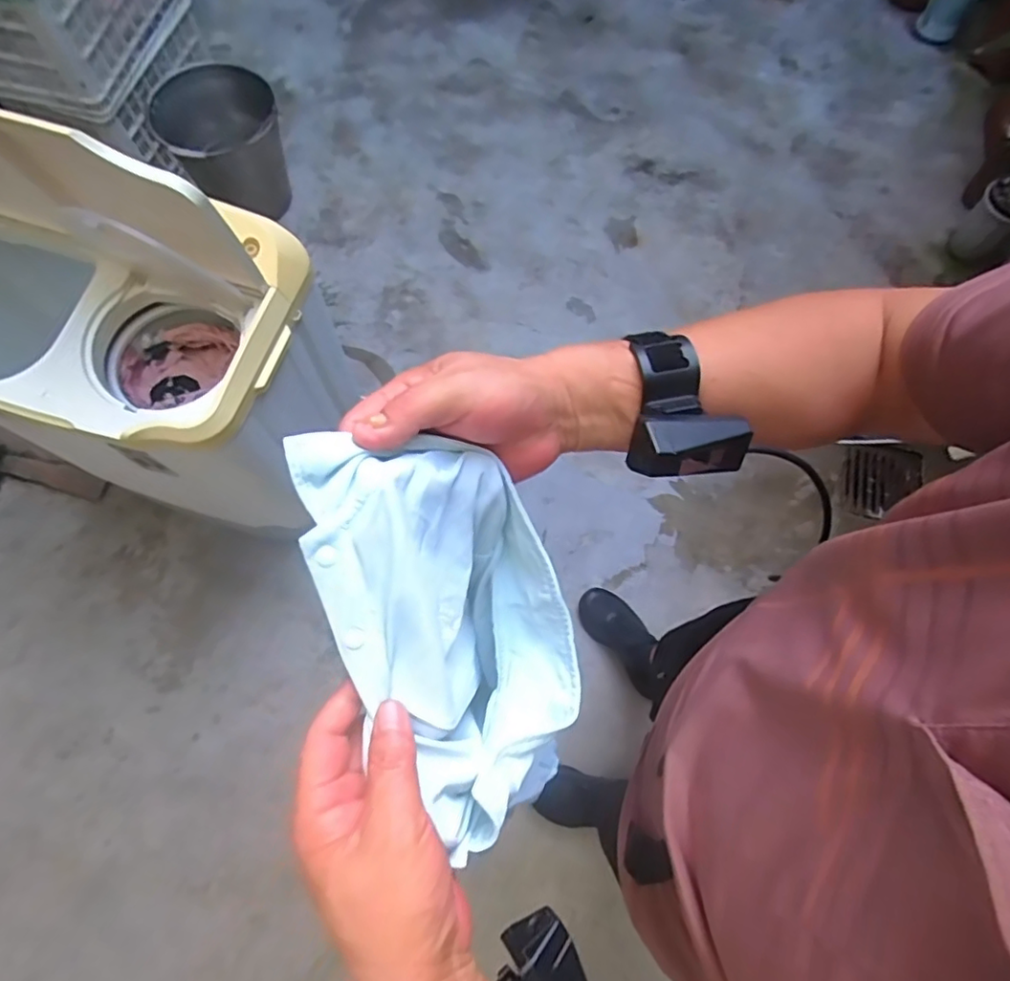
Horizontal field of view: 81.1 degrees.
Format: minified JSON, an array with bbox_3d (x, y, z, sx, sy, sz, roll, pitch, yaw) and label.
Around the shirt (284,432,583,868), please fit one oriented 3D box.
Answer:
[{"bbox_3d":[-0.022,0.079,0.337,0.122,0.145,0.202,-19,71,-6],"label":"shirt"}]

